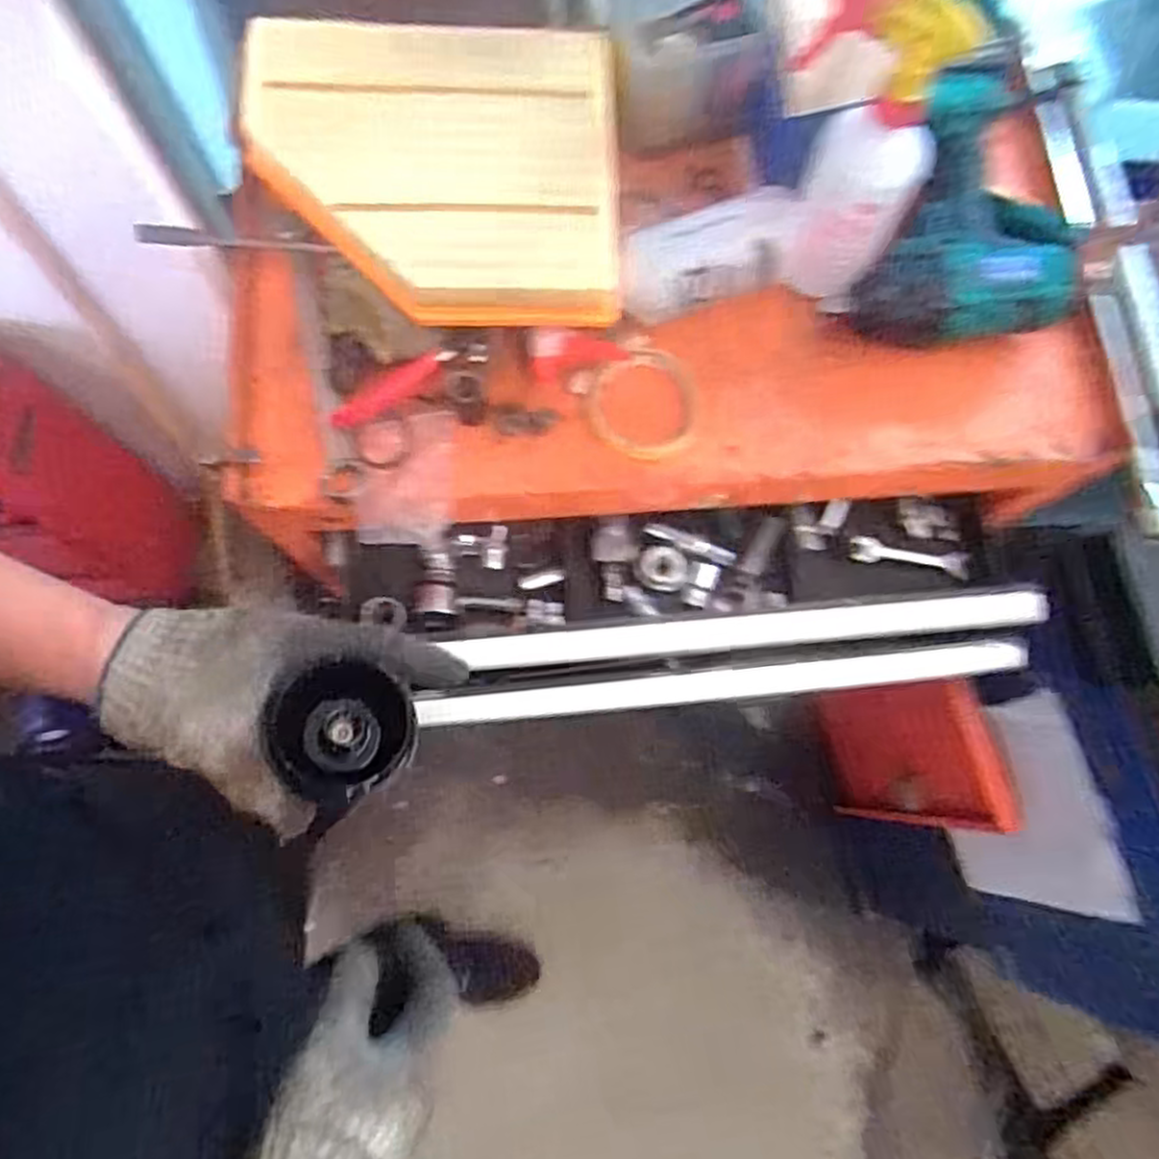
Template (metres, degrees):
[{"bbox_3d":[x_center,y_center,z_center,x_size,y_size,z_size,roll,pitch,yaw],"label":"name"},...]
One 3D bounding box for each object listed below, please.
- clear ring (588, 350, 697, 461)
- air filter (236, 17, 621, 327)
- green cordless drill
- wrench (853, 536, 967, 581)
[{"bbox_3d":[0.050,-0.136,0.593,0.083,0.016,0.087,0,74,-2],"label":"clear ring"},{"bbox_3d":[-0.108,-0.301,0.567,0.272,0.059,0.225,3,74,-1],"label":"air filter"},{"bbox_3d":[0.309,-0.277,0.575,0.145,0.099,0.200,18,74,3],"label":"green cordless drill"},{"bbox_3d":[0.305,-0.020,0.703,0.114,0.006,0.025,7,86,-10],"label":"wrench"}]

